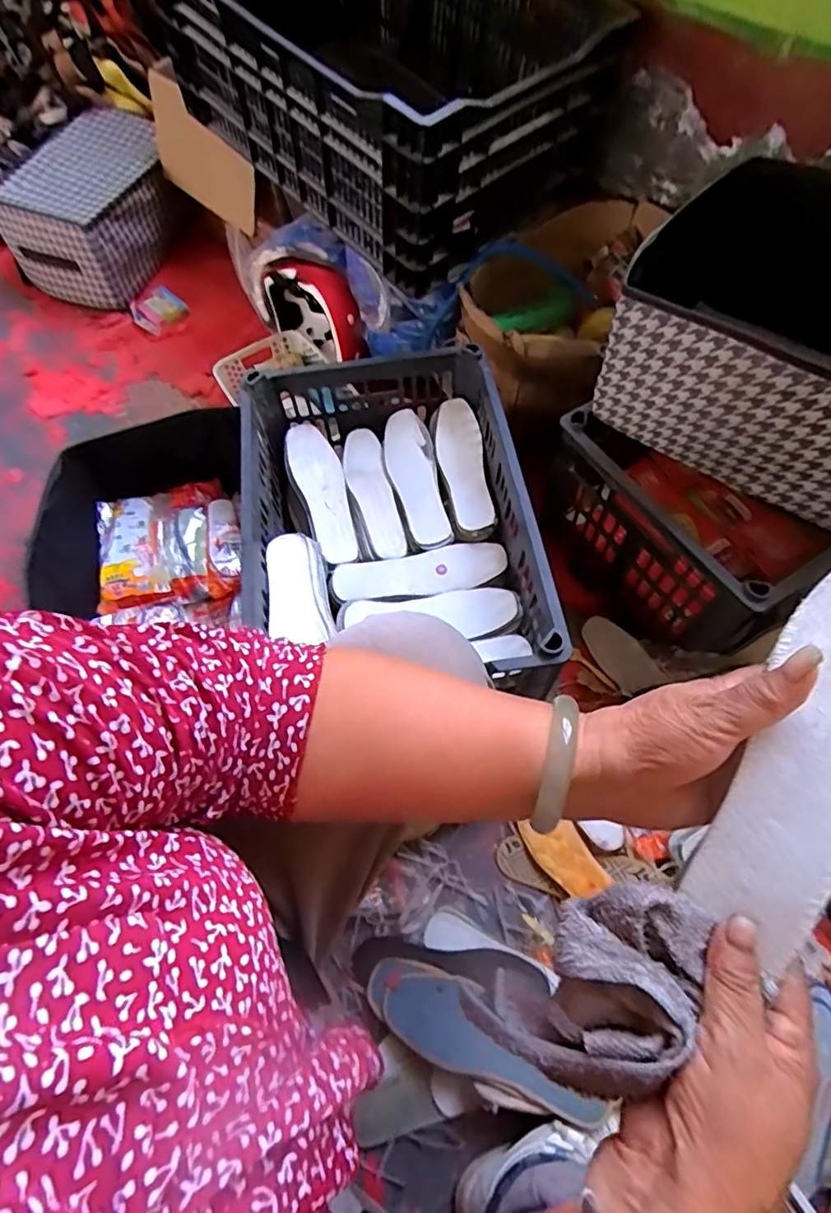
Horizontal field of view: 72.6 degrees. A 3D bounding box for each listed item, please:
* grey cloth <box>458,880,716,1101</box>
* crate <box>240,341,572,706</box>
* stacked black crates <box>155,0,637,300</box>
[{"bbox_3d":[0.089,0.186,0.278,0.109,0.063,0.066,-41,68,-16],"label":"grey cloth"},{"bbox_3d":[-0.034,-0.114,0.740,0.344,0.129,0.471,-7,64,0],"label":"crate"},{"bbox_3d":[-0.047,-0.796,0.837,0.431,0.276,0.580,-38,68,-14],"label":"stacked black crates"}]

